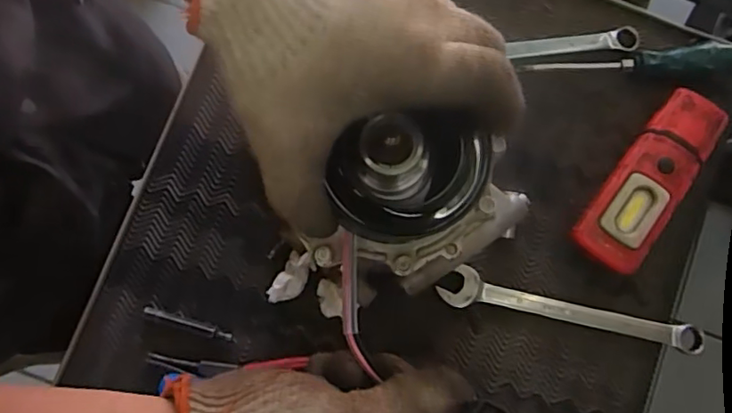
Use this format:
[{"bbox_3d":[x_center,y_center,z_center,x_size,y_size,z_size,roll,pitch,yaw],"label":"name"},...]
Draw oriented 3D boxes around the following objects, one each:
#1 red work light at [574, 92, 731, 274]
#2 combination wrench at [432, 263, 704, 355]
[{"bbox_3d":[0.230,-0.022,0.478,0.059,0.040,0.157,35,83,5],"label":"red work light"},{"bbox_3d":[0.168,0.088,0.477,0.213,0.007,0.032,14,83,1],"label":"combination wrench"}]

